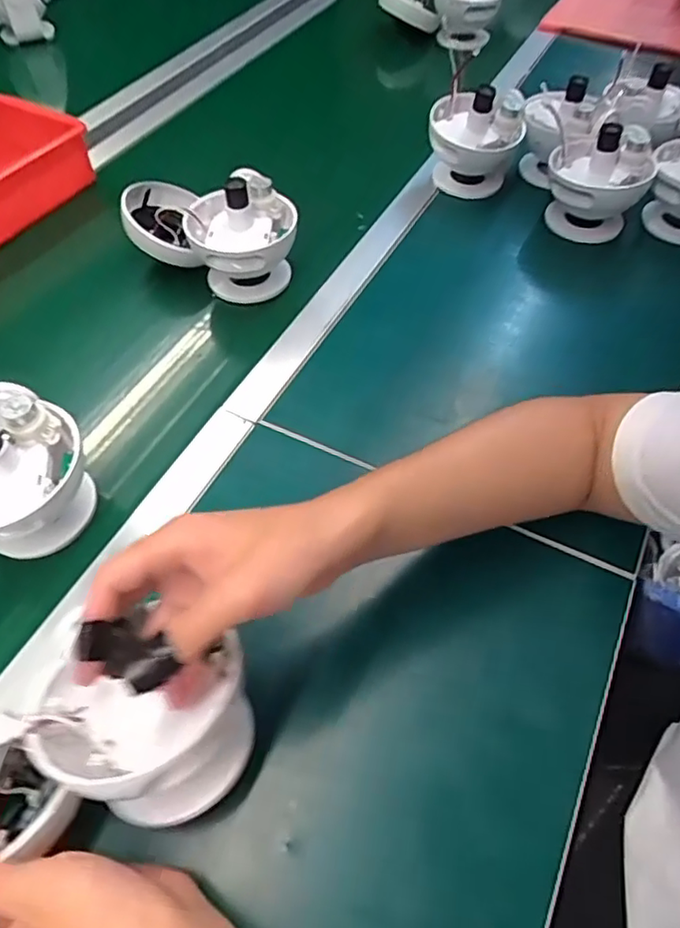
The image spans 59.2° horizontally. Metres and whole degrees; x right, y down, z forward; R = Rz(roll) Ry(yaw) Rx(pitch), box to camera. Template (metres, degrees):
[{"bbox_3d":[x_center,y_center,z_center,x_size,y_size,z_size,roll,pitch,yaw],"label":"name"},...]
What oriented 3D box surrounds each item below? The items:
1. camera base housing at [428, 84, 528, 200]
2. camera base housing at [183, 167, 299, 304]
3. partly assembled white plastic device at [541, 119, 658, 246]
[{"bbox_3d":[0.173,-0.418,0.782,0.116,0.105,0.094,20,57,15],"label":"camera base housing"},{"bbox_3d":[-0.104,-0.247,0.653,0.113,0.112,0.098,-5,55,-3],"label":"camera base housing"},{"bbox_3d":[0.309,-0.340,0.725,0.111,0.110,0.110,20,58,13],"label":"partly assembled white plastic device"}]

